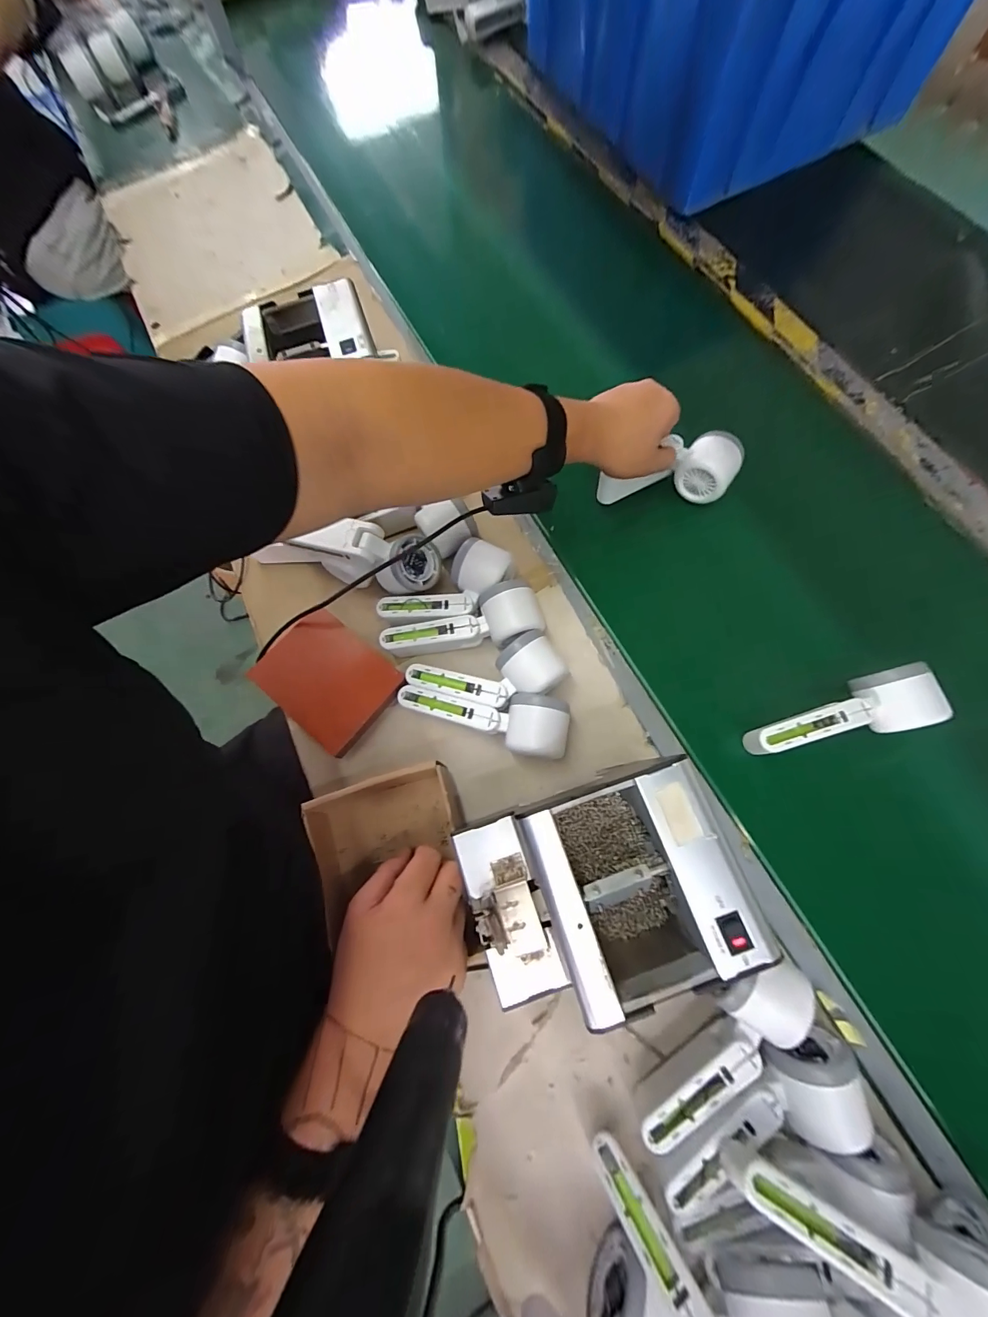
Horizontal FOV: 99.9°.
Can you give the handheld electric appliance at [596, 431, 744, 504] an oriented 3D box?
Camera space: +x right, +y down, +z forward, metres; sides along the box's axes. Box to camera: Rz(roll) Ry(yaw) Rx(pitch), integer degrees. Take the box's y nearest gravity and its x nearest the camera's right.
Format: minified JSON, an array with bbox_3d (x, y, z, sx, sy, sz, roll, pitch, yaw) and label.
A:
[{"bbox_3d":[0.200,-0.214,0.476,0.158,0.048,0.070,-10,74,8],"label":"handheld electric appliance"}]

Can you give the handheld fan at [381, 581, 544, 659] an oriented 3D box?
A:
[{"bbox_3d":[-0.031,-0.031,0.427,0.160,0.042,0.053,-14,74,11],"label":"handheld fan"}]

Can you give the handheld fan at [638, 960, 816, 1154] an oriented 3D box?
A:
[{"bbox_3d":[0.170,0.296,0.325,0.163,0.053,0.054,-40,73,-9],"label":"handheld fan"}]

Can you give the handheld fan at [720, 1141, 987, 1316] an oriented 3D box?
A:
[{"bbox_3d":[0.233,0.352,0.253,0.163,0.059,0.060,26,75,12],"label":"handheld fan"}]

